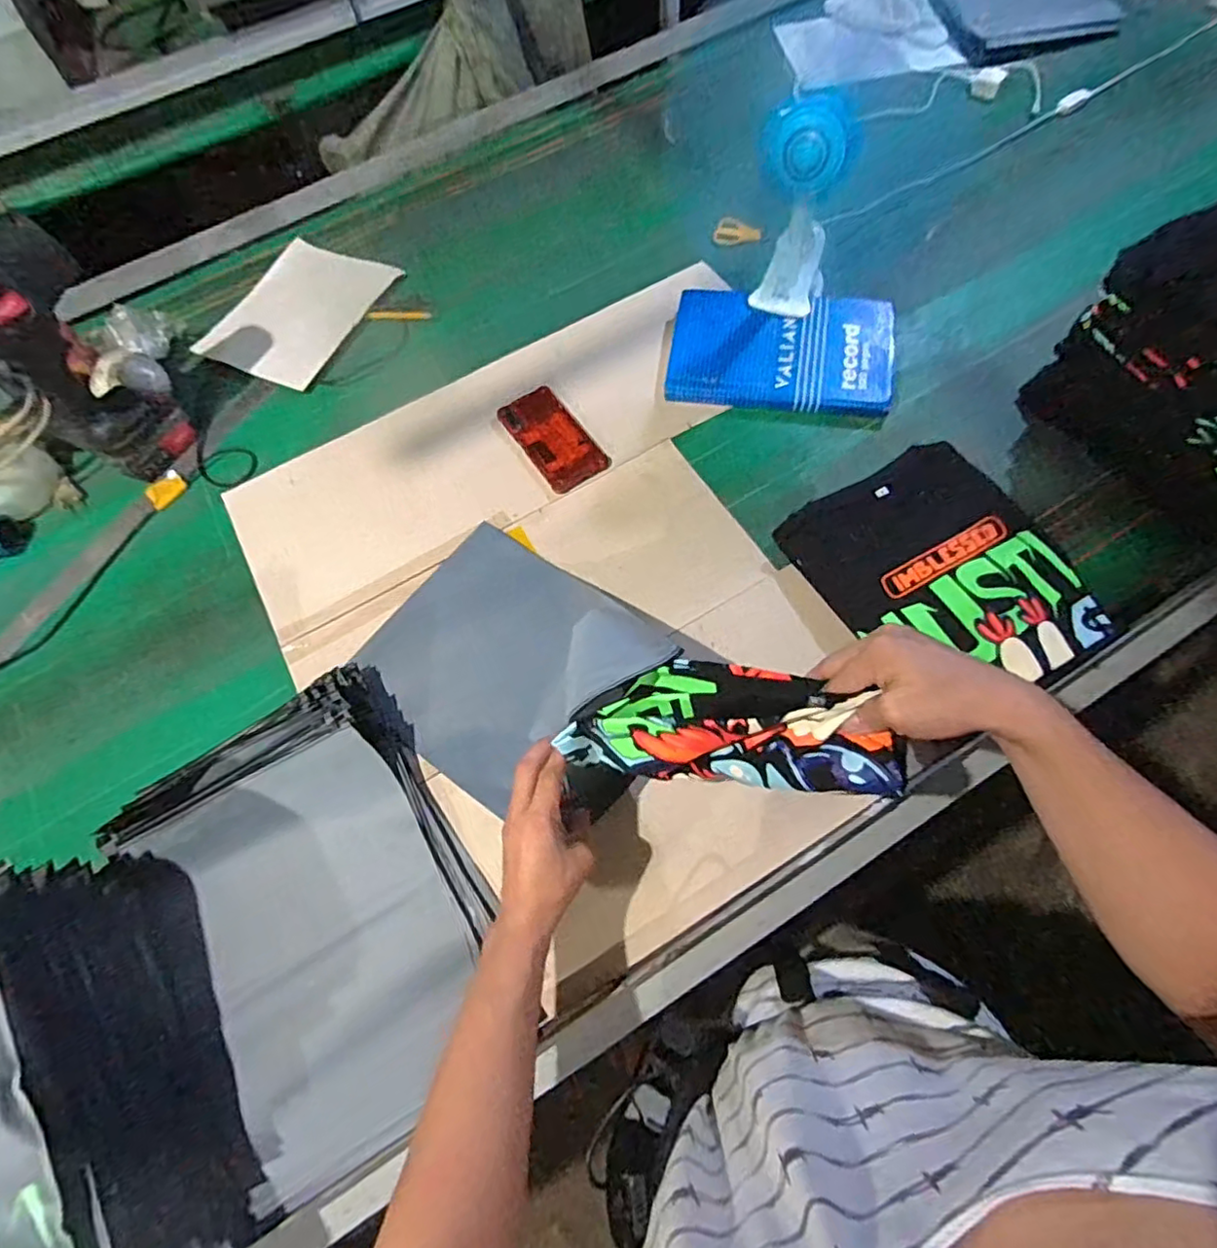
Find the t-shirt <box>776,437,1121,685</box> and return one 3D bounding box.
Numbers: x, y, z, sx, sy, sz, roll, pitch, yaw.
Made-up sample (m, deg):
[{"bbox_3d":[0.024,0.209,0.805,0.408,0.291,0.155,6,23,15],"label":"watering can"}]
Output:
[{"bbox_3d":[0.350,-0.050,0.659,0.232,0.053,0.280,-28,67,-6],"label":"t-shirt"}]

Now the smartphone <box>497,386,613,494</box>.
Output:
[{"bbox_3d":[-0.072,-0.241,0.805,0.080,0.015,0.163,-31,67,-9],"label":"smartphone"}]

